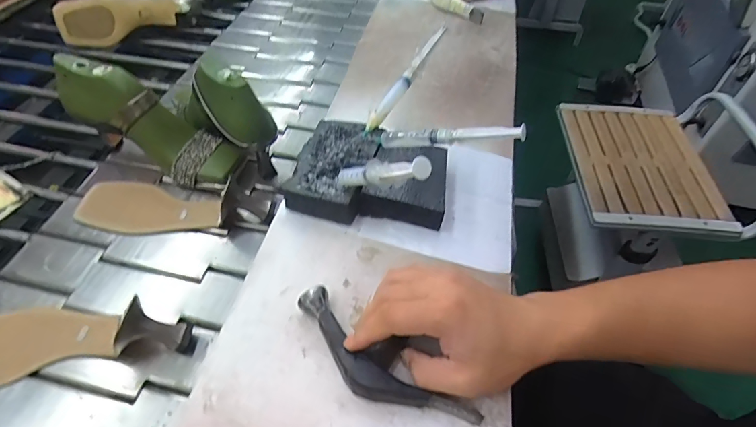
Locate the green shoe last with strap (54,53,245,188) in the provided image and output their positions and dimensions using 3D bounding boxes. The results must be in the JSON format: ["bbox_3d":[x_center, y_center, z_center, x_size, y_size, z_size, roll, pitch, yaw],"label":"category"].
[{"bbox_3d":[-0.287,-0.114,0.526,0.235,0.095,0.081,32,51,-13],"label":"green shoe last with strap"}]

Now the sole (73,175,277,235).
[{"bbox_3d":[-0.246,-0.019,0.502,0.236,0.053,0.074,3,50,1],"label":"sole"}]

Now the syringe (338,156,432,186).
[{"bbox_3d":[-0.005,-0.035,0.364,0.014,0.018,0.156,-31,15,-23],"label":"syringe"}]

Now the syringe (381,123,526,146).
[{"bbox_3d":[0.069,-0.079,0.431,0.159,0.019,0.013,3,46,33],"label":"syringe"}]

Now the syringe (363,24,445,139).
[{"bbox_3d":[0.030,-0.157,0.496,0.016,0.019,0.158,32,81,24],"label":"syringe"}]

